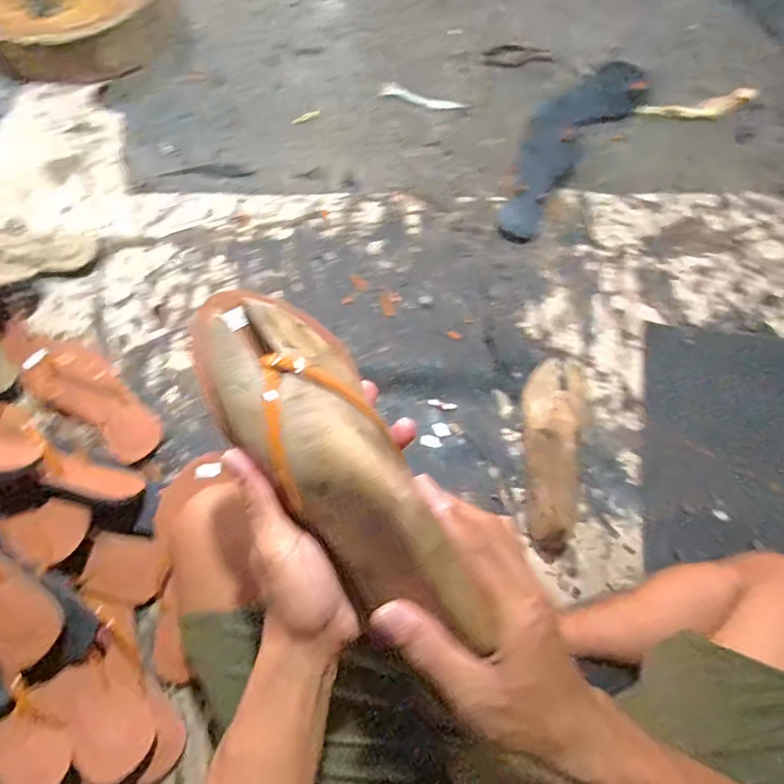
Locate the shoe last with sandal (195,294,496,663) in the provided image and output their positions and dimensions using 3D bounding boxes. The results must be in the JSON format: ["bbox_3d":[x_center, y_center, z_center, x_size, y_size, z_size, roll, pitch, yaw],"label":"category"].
[{"bbox_3d":[-0.032,0.039,0.305,0.080,0.055,0.233,-35,79,-11],"label":"shoe last with sandal"}]

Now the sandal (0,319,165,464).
[{"bbox_3d":[-0.424,-0.015,0.701,0.295,0.050,0.091,34,74,14],"label":"sandal"}]

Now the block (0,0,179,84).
[{"bbox_3d":[-0.608,-0.734,0.990,0.365,0.075,0.343,-1,69,2],"label":"block"}]

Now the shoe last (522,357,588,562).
[{"bbox_3d":[0.207,0.071,0.656,0.077,0.052,0.253,6,69,5],"label":"shoe last"}]

